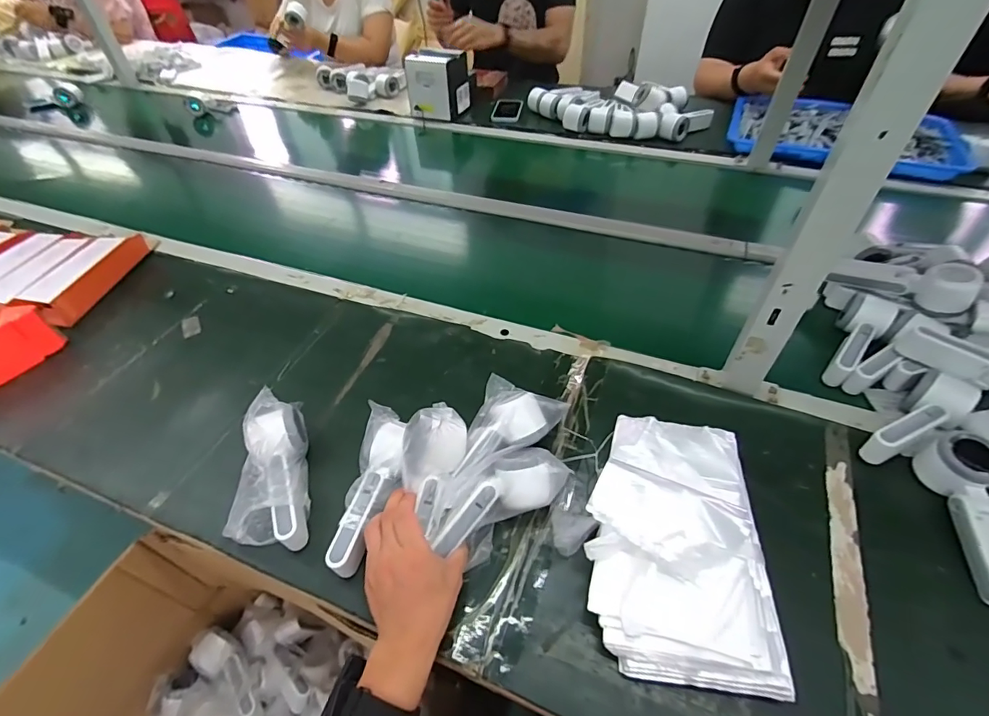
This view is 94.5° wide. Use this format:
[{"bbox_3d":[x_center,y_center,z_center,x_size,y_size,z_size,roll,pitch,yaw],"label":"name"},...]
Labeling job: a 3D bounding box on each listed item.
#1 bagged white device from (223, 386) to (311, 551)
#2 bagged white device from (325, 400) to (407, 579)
[{"bbox_3d":[-0.256,0.124,0.527,0.075,0.091,0.178,-9,49,-6],"label":"bagged white device"},{"bbox_3d":[-0.130,0.143,0.500,0.054,0.082,0.169,4,49,6],"label":"bagged white device"}]

